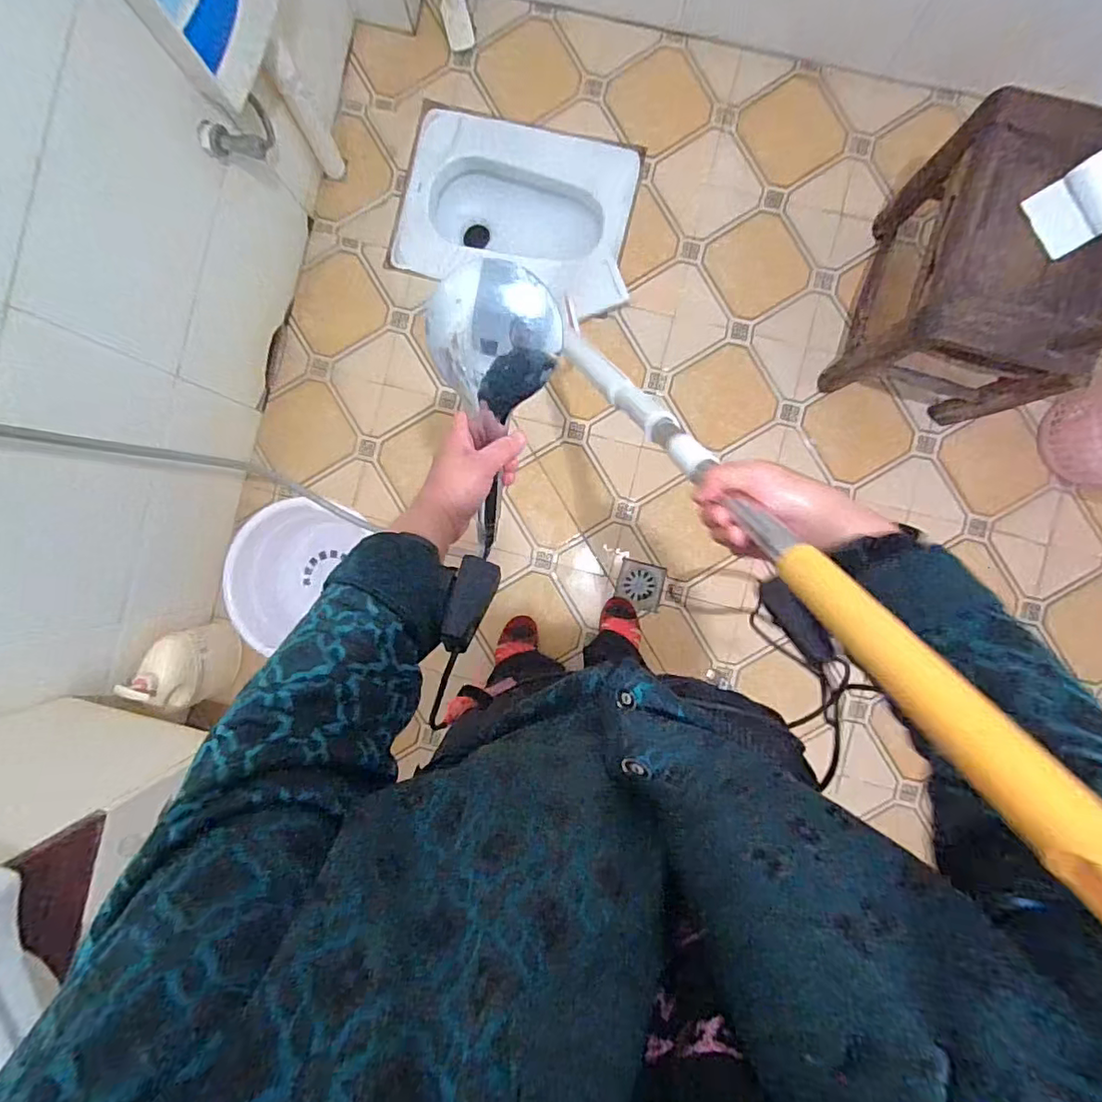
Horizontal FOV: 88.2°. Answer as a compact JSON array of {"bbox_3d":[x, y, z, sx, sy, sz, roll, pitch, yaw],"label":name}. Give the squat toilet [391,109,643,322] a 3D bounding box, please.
[{"bbox_3d":[-0.069,-0.762,1.349,0.506,0.182,0.384,14,91,2],"label":"squat toilet"}]

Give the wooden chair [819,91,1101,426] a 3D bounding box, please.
[{"bbox_3d":[0.830,-0.478,0.873,0.410,0.695,0.415,18,92,2],"label":"wooden chair"}]

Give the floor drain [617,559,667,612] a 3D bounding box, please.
[{"bbox_3d":[0.198,0.076,1.247,0.099,0.007,0.101,12,91,2],"label":"floor drain"}]

